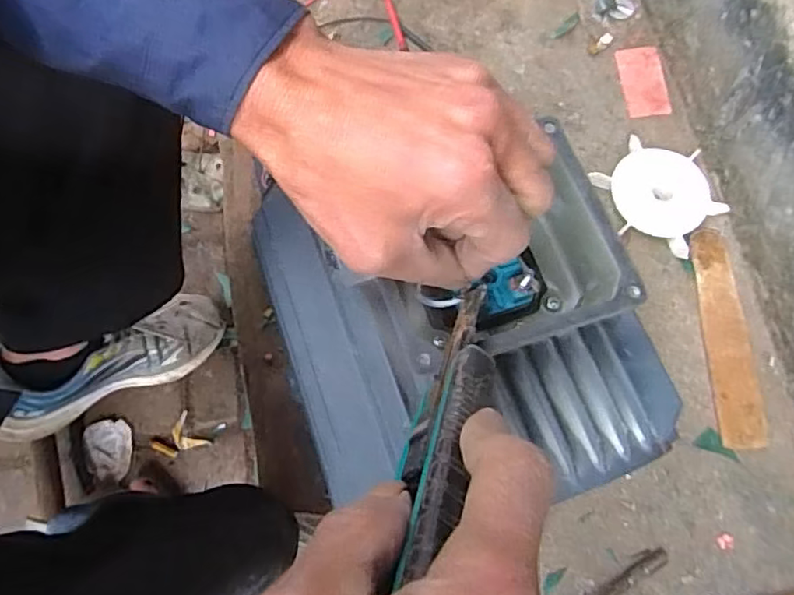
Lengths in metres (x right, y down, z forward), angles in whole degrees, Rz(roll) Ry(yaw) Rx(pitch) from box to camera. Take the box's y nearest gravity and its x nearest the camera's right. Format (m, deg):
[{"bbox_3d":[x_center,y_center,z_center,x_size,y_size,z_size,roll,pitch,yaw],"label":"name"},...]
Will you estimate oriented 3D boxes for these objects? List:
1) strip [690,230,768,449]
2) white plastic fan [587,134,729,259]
[{"bbox_3d":[0.325,0.036,0.578,0.044,0.007,0.214,0,72,-1],"label":"strip"},{"bbox_3d":[0.267,-0.106,0.607,0.128,0.025,0.111,17,72,4],"label":"white plastic fan"}]

